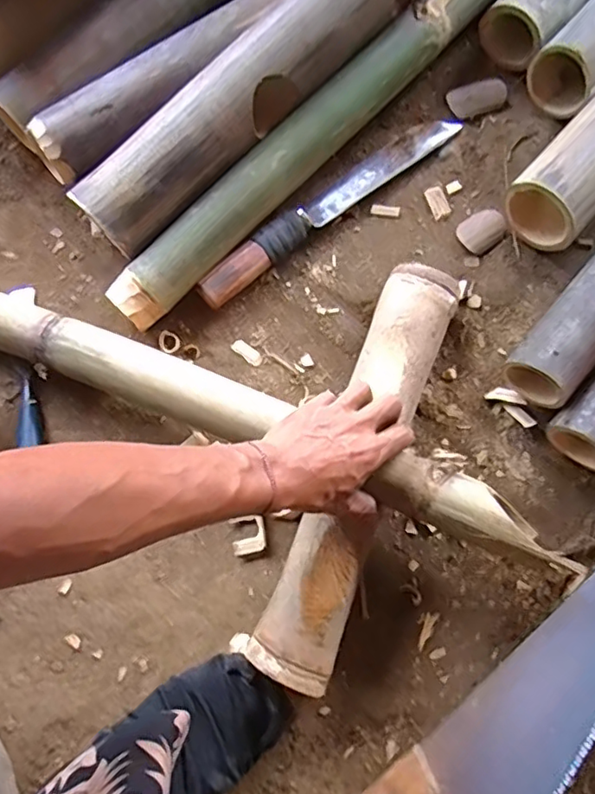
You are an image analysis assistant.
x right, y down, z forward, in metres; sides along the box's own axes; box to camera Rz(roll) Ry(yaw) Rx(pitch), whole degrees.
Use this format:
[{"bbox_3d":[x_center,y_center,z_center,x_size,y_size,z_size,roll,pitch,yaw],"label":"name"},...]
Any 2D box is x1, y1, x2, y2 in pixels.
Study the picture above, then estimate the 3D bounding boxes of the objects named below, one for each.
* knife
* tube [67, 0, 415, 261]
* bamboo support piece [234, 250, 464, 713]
[{"bbox_3d":[0.035,-0.211,0.629,0.345,0.035,0.038,-39,78,-8],"label":"knife"},{"bbox_3d":[0.020,-0.385,0.592,0.617,0.085,0.084,-43,80,-9],"label":"tube"},{"bbox_3d":[0.059,0.063,0.546,0.077,0.062,0.399,22,78,5],"label":"bamboo support piece"}]

